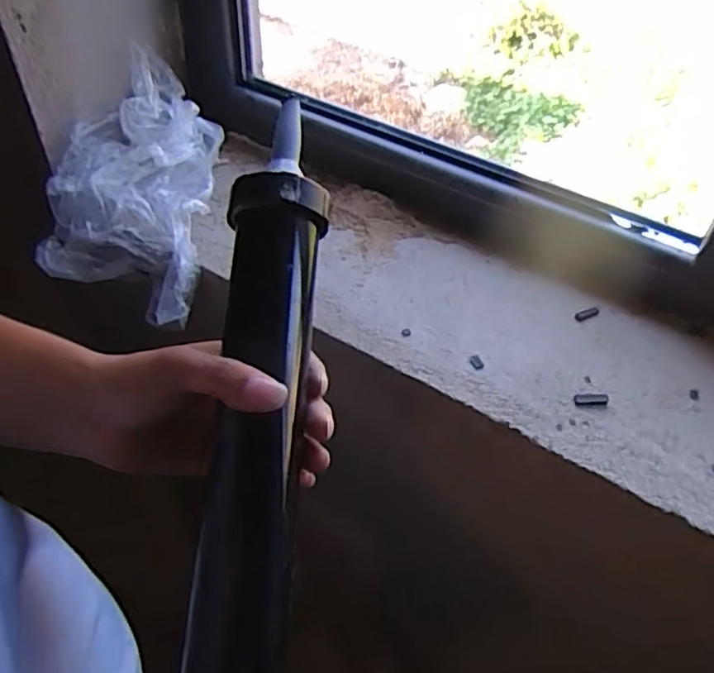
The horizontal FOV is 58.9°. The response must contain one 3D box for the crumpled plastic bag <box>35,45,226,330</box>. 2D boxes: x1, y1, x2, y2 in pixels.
[{"bbox_3d":[-0.254,-0.173,0.724,0.170,0.137,0.309,3,48,-3],"label":"crumpled plastic bag"}]

